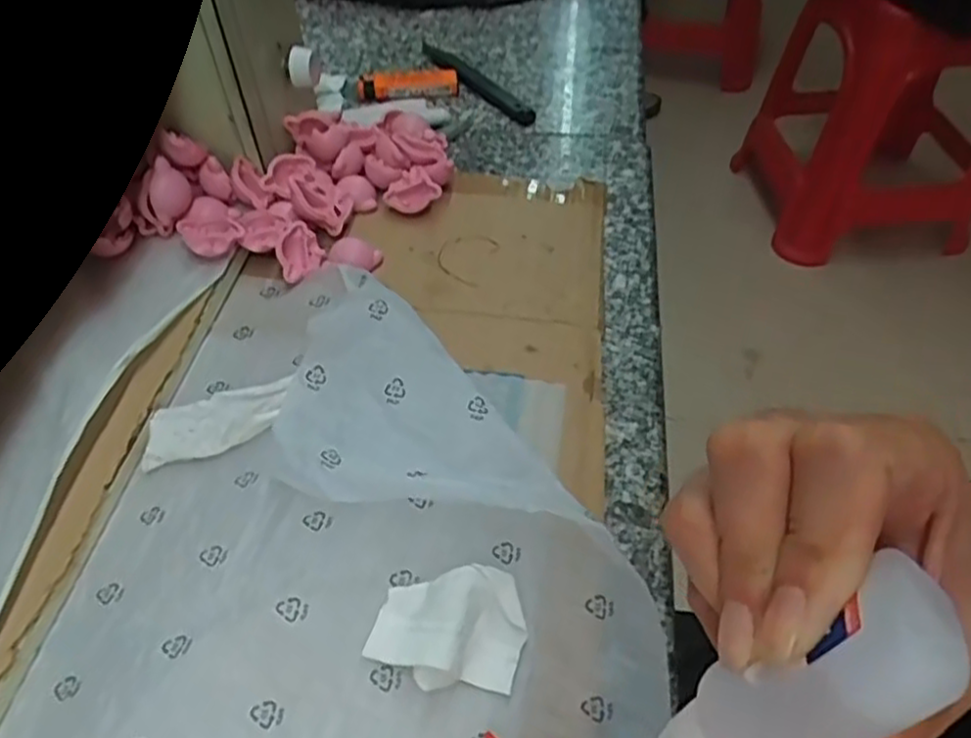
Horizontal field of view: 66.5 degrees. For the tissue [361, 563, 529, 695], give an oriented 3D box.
[{"bbox_3d":[-0.015,0.100,0.292,0.060,0.015,0.043,1,52,2],"label":"tissue"}]

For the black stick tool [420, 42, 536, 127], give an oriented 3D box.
[{"bbox_3d":[-0.011,-0.236,0.603,0.021,0.011,0.157,-28,56,-19],"label":"black stick tool"}]

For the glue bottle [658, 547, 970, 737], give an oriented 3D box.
[{"bbox_3d":[0.053,0.069,0.148,0.021,0.084,0.025,12,42,-36],"label":"glue bottle"}]

